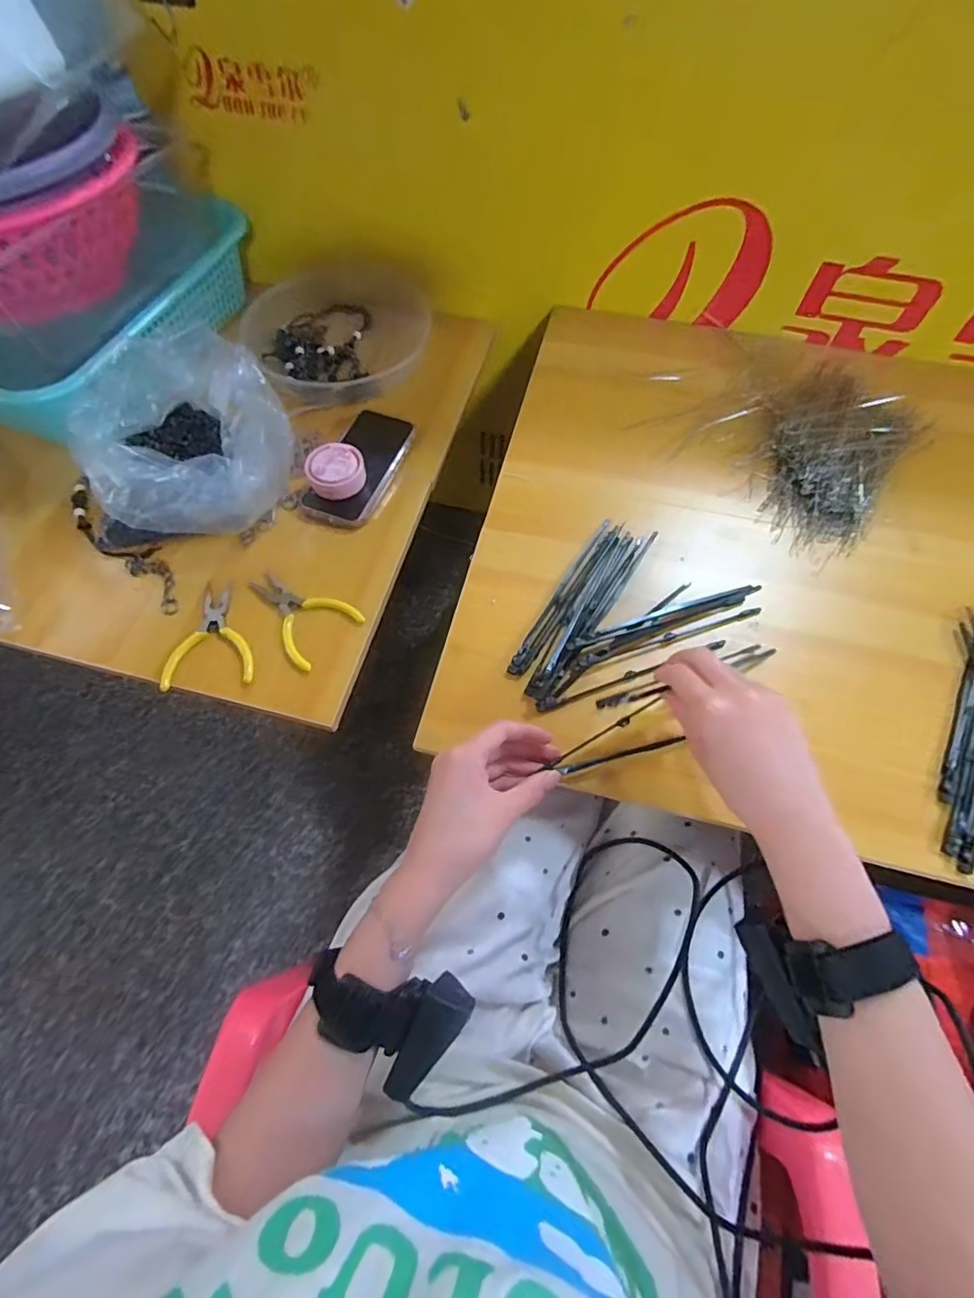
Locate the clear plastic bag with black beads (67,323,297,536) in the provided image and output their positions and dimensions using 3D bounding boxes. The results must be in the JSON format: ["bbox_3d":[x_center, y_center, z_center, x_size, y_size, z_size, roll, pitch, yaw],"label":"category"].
[{"bbox_3d":[-0.311,-0.233,0.570,0.191,0.095,0.233,-19,66,-10],"label":"clear plastic bag with black beads"}]

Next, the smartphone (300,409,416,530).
[{"bbox_3d":[-0.139,-0.202,0.598,0.076,0.018,0.153,19,65,9],"label":"smartphone"}]

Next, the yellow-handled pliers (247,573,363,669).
[{"bbox_3d":[-0.182,-0.041,0.525,0.072,0.013,0.112,-41,71,-18],"label":"yellow-handled pliers"}]

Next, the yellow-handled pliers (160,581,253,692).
[{"bbox_3d":[-0.263,-0.013,0.513,0.076,0.008,0.104,-10,64,-5],"label":"yellow-handled pliers"}]

